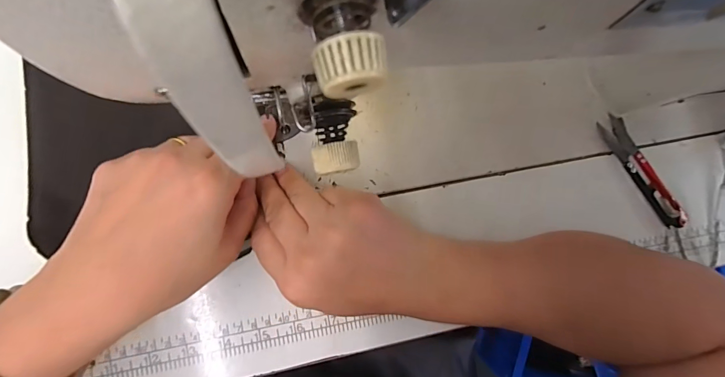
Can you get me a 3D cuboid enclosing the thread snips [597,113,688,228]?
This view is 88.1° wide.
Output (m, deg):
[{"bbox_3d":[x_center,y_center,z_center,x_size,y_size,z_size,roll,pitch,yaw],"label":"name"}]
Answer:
[{"bbox_3d":[0.231,-0.014,0.303,0.026,0.013,0.103,-40,94,-6],"label":"thread snips"}]

